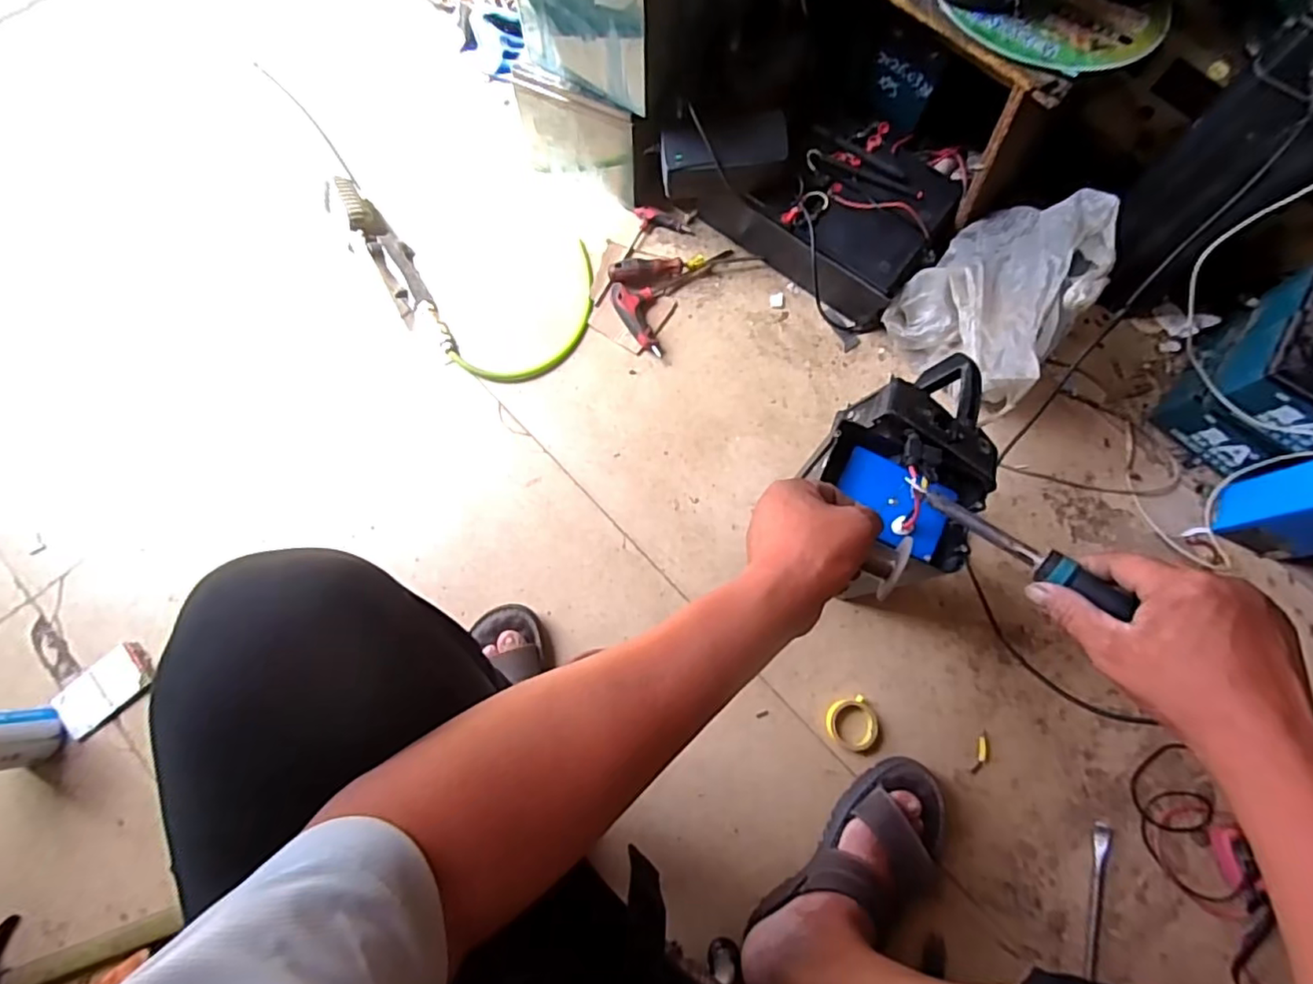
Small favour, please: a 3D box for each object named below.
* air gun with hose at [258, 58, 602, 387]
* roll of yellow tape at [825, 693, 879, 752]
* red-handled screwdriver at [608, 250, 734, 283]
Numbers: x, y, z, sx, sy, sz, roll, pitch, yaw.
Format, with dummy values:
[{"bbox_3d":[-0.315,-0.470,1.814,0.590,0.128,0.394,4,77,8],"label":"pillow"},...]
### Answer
[{"bbox_3d":[-0.377,-0.435,0.887,0.701,0.066,0.261,41,79,9],"label":"air gun with hose"},{"bbox_3d":[0.235,0.279,0.727,0.059,0.014,0.060,0,76,-1],"label":"roll of yellow tape"},{"bbox_3d":[0.024,-0.331,0.880,0.185,0.033,0.038,-18,76,-5],"label":"red-handled screwdriver"}]

